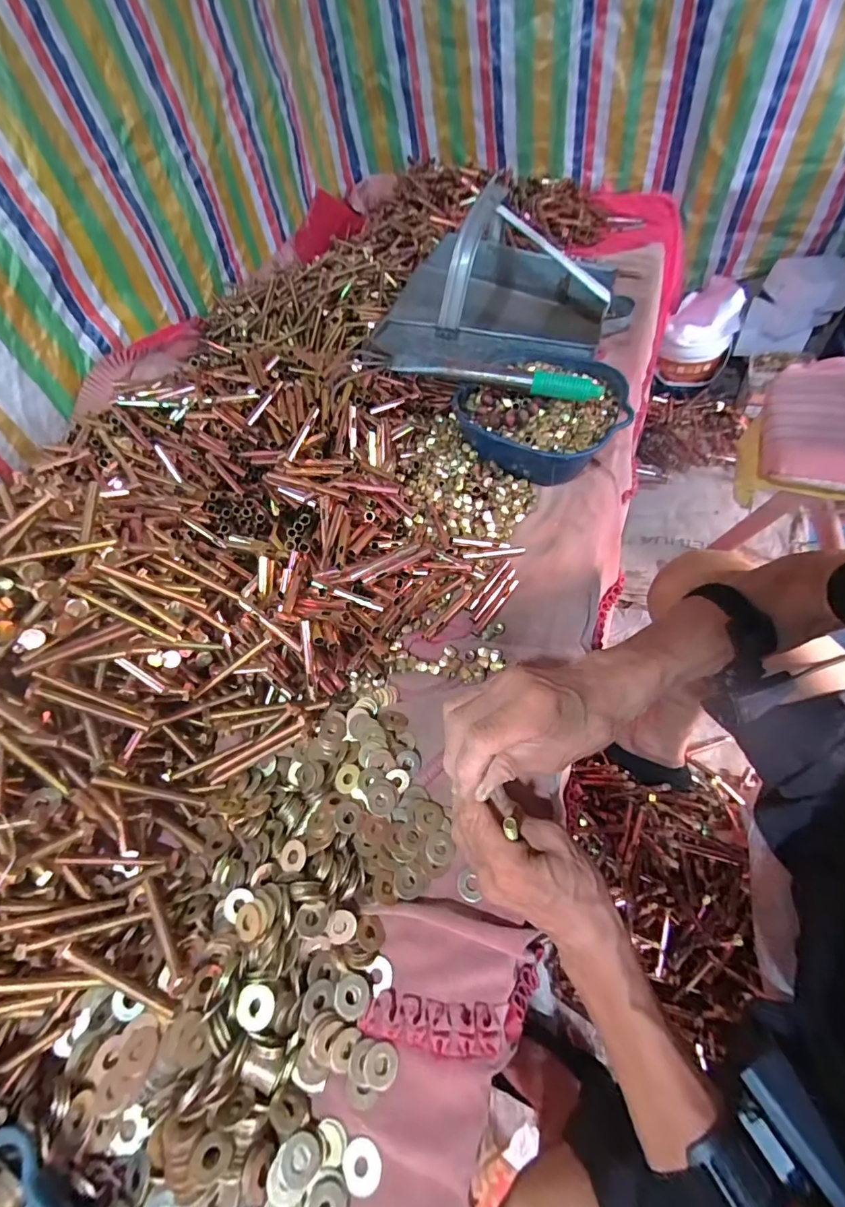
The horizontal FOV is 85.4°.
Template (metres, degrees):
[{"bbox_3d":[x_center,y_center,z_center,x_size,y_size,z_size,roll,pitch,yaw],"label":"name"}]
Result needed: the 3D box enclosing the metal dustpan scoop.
[{"bbox_3d":[0.146,-0.554,0.792,0.397,0.234,0.346,7,56,14],"label":"metal dustpan scoop"}]

